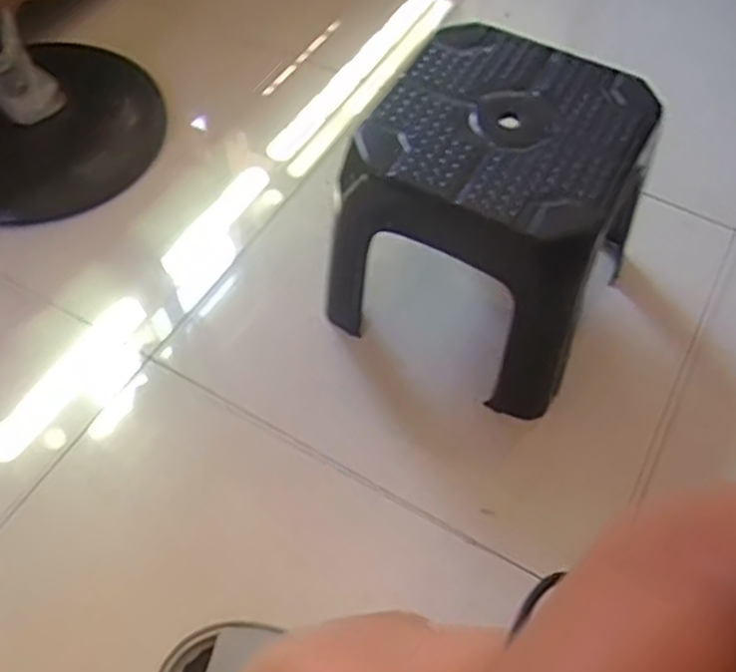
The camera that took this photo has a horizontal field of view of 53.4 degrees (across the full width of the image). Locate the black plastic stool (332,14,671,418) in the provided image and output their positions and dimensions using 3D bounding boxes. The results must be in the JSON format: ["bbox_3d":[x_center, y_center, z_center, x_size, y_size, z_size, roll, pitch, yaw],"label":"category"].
[{"bbox_3d":[0.139,-0.136,0.828,0.293,0.261,0.264,25,61,14],"label":"black plastic stool"}]

